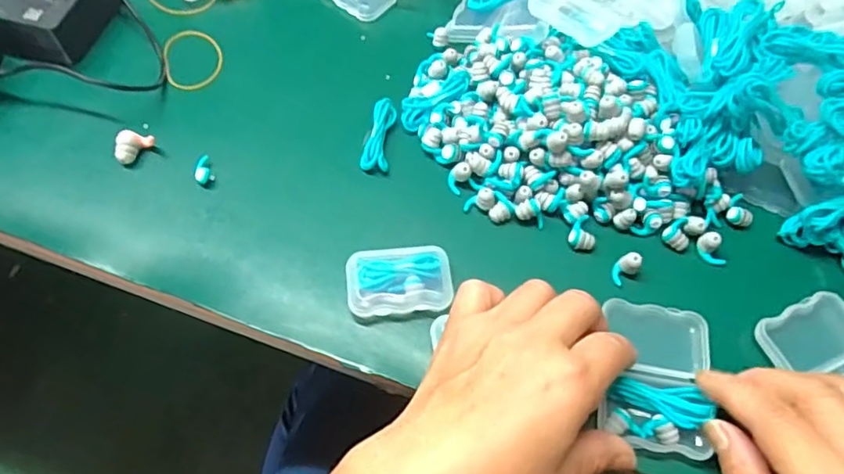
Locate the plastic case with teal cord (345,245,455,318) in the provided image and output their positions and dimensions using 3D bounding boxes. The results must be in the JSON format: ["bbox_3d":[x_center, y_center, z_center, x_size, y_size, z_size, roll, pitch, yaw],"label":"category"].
[{"bbox_3d":[-0.012,0.025,0.321,0.056,0.017,0.035,-5,61,-6],"label":"plastic case with teal cord"}]

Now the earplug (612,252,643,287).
[{"bbox_3d":[0.113,0.017,0.331,0.015,0.016,0.011,-33,67,-20],"label":"earplug"}]

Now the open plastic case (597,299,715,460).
[{"bbox_3d":[0.119,0.070,0.302,0.053,0.018,0.073,13,60,4],"label":"open plastic case"}]

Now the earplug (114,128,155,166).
[{"bbox_3d":[-0.172,-0.053,0.357,0.019,0.015,0.017,-1,60,-3],"label":"earplug"}]

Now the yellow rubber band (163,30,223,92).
[{"bbox_3d":[-0.154,-0.121,0.401,0.037,0.005,0.054,-11,61,-9],"label":"yellow rubber band"}]

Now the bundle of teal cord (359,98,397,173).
[{"bbox_3d":[-0.027,-0.063,0.368,0.017,0.015,0.047,7,60,1],"label":"bundle of teal cord"}]

